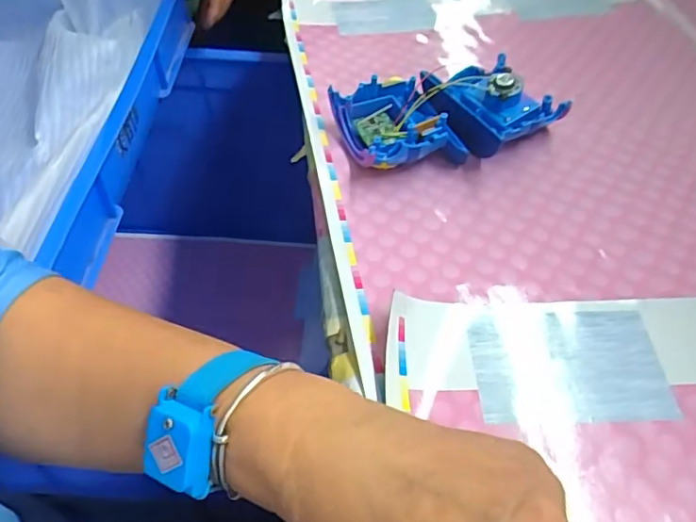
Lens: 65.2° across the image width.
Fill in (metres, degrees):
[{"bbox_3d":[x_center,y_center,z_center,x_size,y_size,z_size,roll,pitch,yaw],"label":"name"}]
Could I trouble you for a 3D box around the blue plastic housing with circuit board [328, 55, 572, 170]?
[{"bbox_3d":[0.079,-0.114,0.430,0.164,0.044,0.082,-13,52,-10],"label":"blue plastic housing with circuit board"}]

